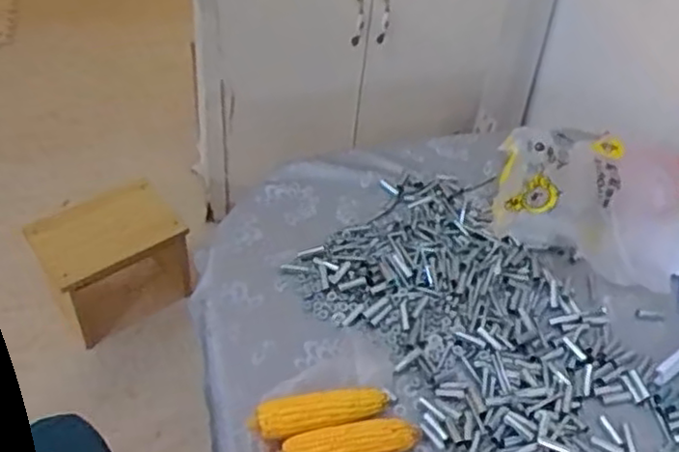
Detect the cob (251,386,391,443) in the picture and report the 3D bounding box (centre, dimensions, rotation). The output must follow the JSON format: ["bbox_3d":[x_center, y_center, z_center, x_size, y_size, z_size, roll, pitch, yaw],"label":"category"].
[{"bbox_3d":[-0.019,0.216,0.791,0.167,0.052,0.043,-12,50,-16],"label":"cob"}]

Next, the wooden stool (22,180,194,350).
[{"bbox_3d":[-0.539,0.098,1.692,0.327,0.339,0.186,-23,53,-24],"label":"wooden stool"}]

